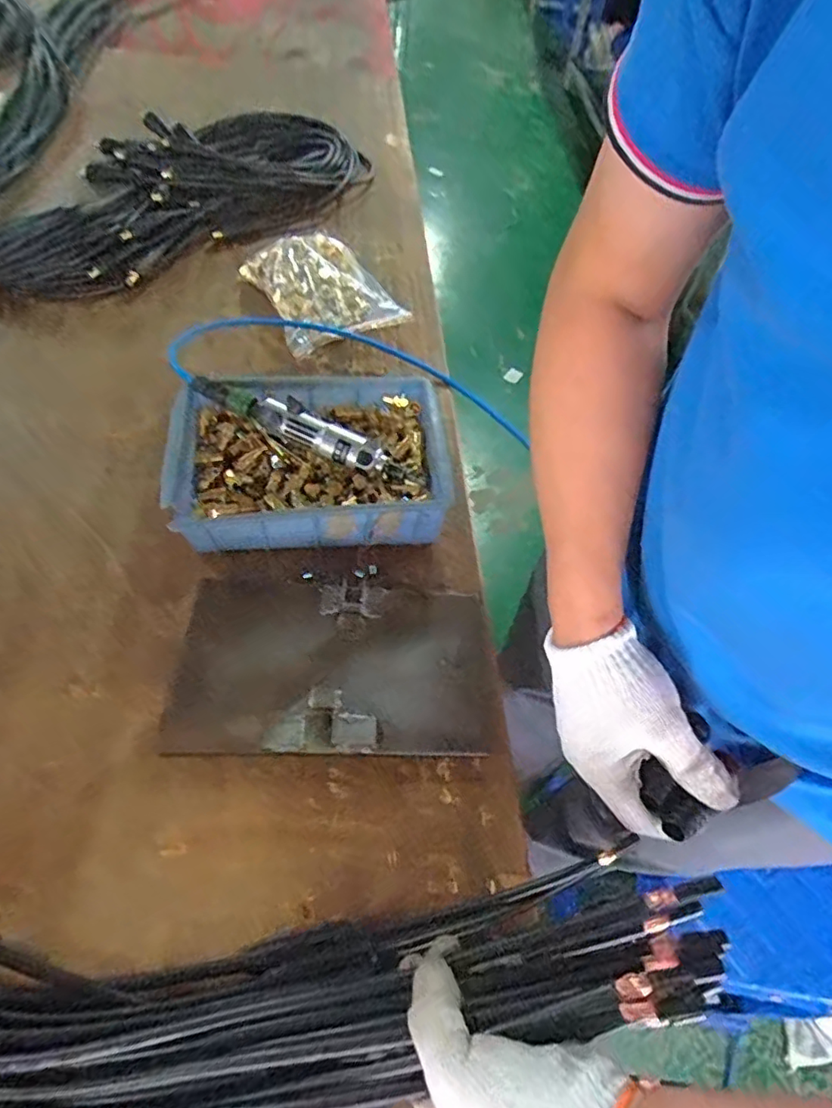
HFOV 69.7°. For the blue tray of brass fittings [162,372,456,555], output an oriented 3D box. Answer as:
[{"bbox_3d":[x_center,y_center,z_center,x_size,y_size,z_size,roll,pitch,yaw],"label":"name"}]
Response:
[{"bbox_3d":[-0.120,-0.110,0.693,0.300,0.089,0.209,-5,57,-9],"label":"blue tray of brass fittings"}]

